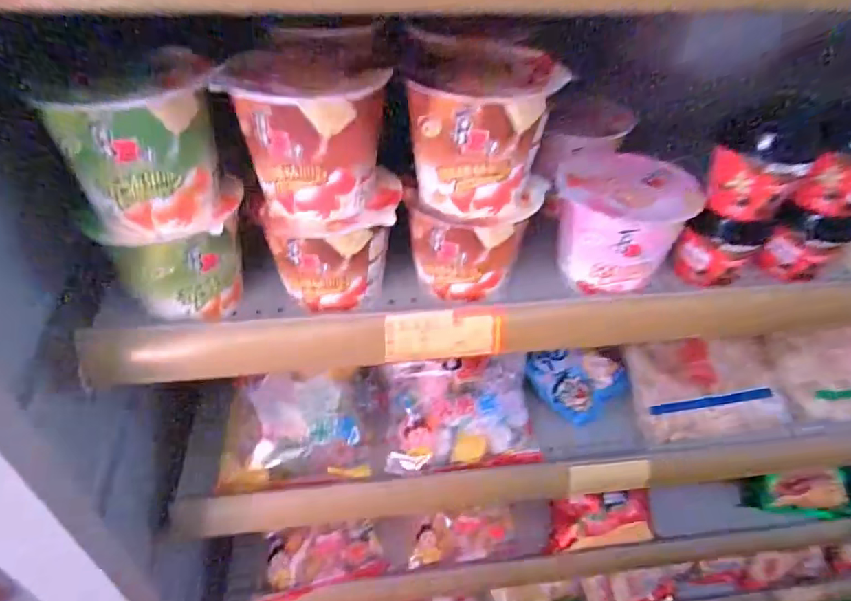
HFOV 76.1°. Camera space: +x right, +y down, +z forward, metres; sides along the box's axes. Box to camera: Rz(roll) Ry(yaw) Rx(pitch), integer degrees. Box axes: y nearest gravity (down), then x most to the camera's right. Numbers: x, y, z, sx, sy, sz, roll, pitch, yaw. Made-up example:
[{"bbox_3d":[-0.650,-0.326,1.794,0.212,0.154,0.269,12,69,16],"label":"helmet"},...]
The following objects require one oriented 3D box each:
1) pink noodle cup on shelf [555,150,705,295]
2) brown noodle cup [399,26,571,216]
[{"bbox_3d":[0.151,-0.063,0.431,0.101,0.079,0.096,1,42,-1],"label":"pink noodle cup on shelf"},{"bbox_3d":[0.032,-0.126,0.369,0.092,0.089,0.110,-4,42,-7],"label":"brown noodle cup"}]

